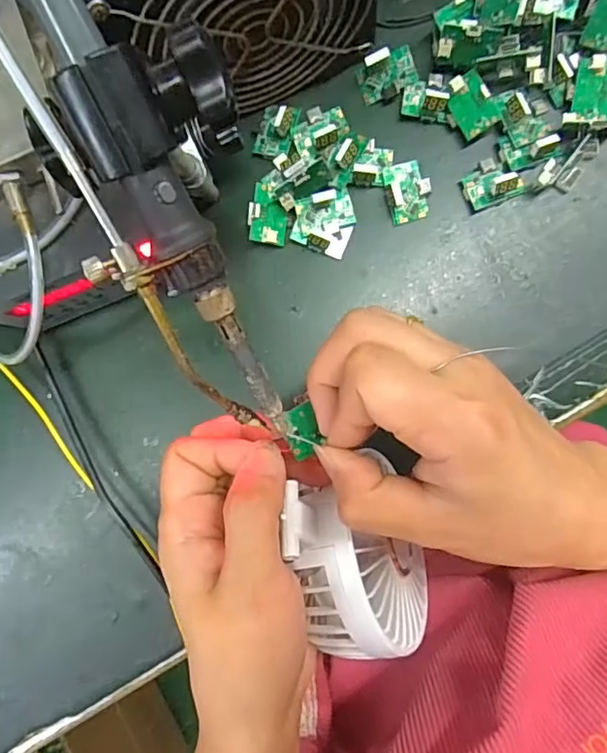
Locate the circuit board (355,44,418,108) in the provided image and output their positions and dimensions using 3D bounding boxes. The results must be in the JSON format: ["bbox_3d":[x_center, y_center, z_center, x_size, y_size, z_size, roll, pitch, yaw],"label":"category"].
[{"bbox_3d":[0.045,-0.162,0.300,0.030,0.017,0.022,-19,88,5],"label":"circuit board"}]

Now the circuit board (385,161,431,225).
[{"bbox_3d":[0.057,-0.100,0.304,0.023,0.016,0.031,-13,89,5],"label":"circuit board"}]

